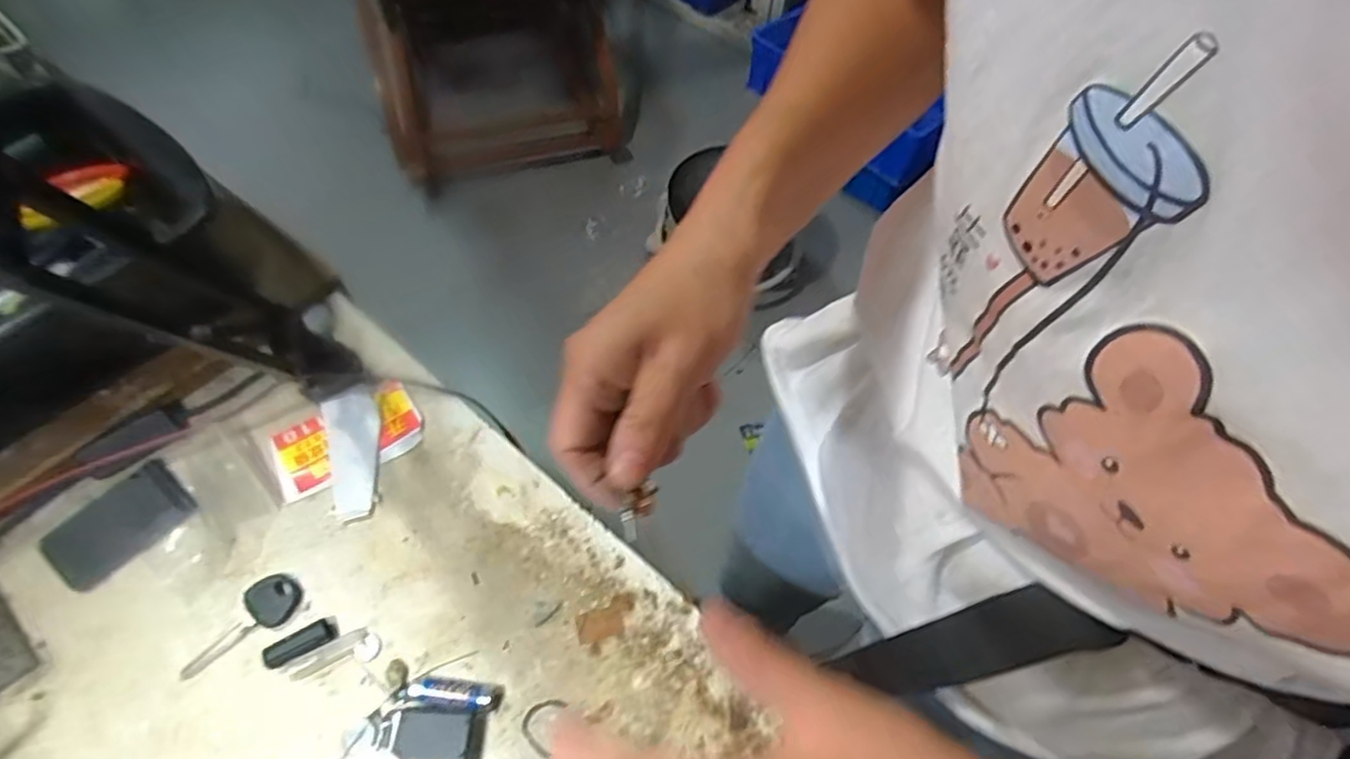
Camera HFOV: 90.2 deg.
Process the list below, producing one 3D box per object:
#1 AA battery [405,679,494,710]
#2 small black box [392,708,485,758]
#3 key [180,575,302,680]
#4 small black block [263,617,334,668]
[{"bbox_3d":[-0.135,0.189,0.405,0.050,0.015,0.014,8,57,2],"label":"AA battery"},{"bbox_3d":[-0.138,0.209,0.391,0.047,0.014,0.029,1,57,-3],"label":"small black box"},{"bbox_3d":[-0.269,0.156,0.418,0.028,0.012,0.074,30,60,16],"label":"key"},{"bbox_3d":[-0.234,0.163,0.416,0.040,0.009,0.017,-25,61,-18],"label":"small black block"}]

